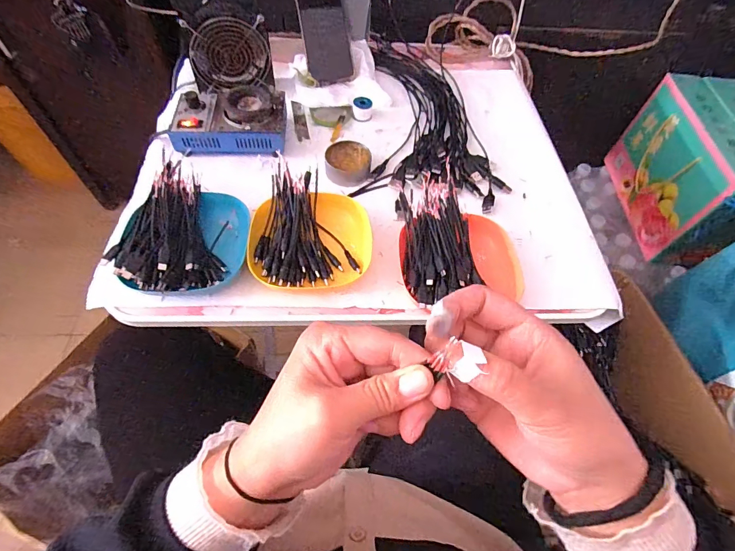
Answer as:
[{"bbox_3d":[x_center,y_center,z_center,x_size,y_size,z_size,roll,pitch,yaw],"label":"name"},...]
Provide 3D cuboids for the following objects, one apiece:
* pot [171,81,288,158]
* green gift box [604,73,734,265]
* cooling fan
[{"bbox_3d":[-0.191,-0.221,0.555,0.151,0.049,0.104,1,59,-3],"label":"pot"},{"bbox_3d":[0.702,-0.219,0.848,0.165,0.231,0.346,0,59,-4],"label":"green gift box"},{"bbox_3d":[-0.203,-0.331,0.588,0.109,0.097,0.027,-17,62,-13],"label":"cooling fan"}]

